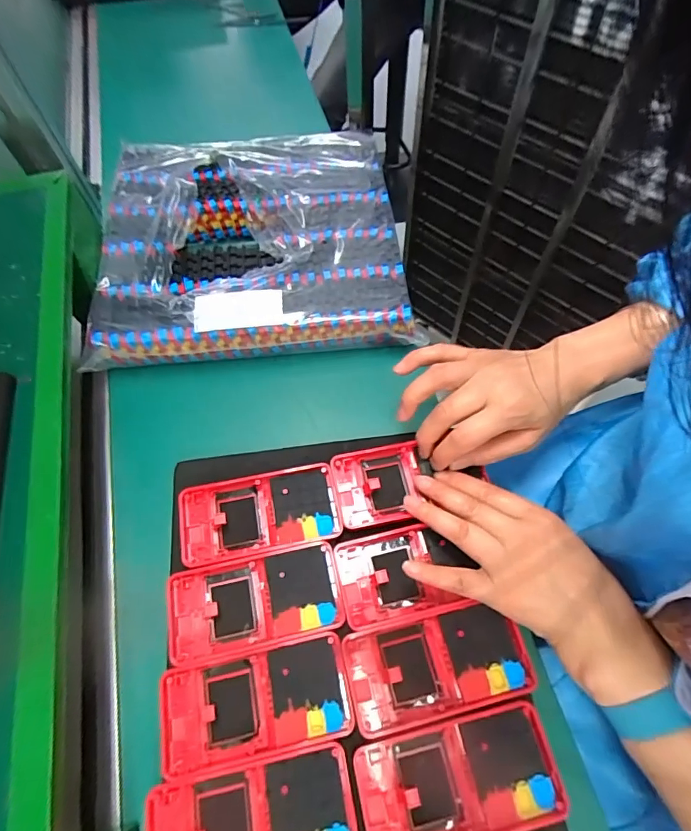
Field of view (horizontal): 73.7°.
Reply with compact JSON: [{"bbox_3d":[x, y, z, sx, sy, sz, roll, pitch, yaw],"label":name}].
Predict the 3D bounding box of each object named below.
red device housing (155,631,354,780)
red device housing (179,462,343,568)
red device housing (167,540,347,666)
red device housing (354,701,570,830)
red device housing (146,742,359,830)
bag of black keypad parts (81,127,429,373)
[{"bbox_3d":[-0.059,0.190,0.307,0.121,0.014,0.061,-11,64,-4],"label":"red device housing"},{"bbox_3d":[-0.068,0.080,0.368,0.123,0.020,0.062,-11,64,-4],"label":"red device housing"},{"bbox_3d":[-0.066,0.134,0.335,0.122,0.015,0.062,-12,65,-4],"label":"red device housing"},{"bbox_3d":[0.070,0.227,0.288,0.121,0.015,0.062,-11,65,-4],"label":"red device housing"},{"bbox_3d":[-0.056,0.247,0.279,0.123,0.017,0.061,-11,64,-4],"label":"red device housing"},{"bbox_3d":[-0.099,-0.192,0.474,0.295,0.059,0.278,-6,64,-2],"label":"bag of black keypad parts"}]

